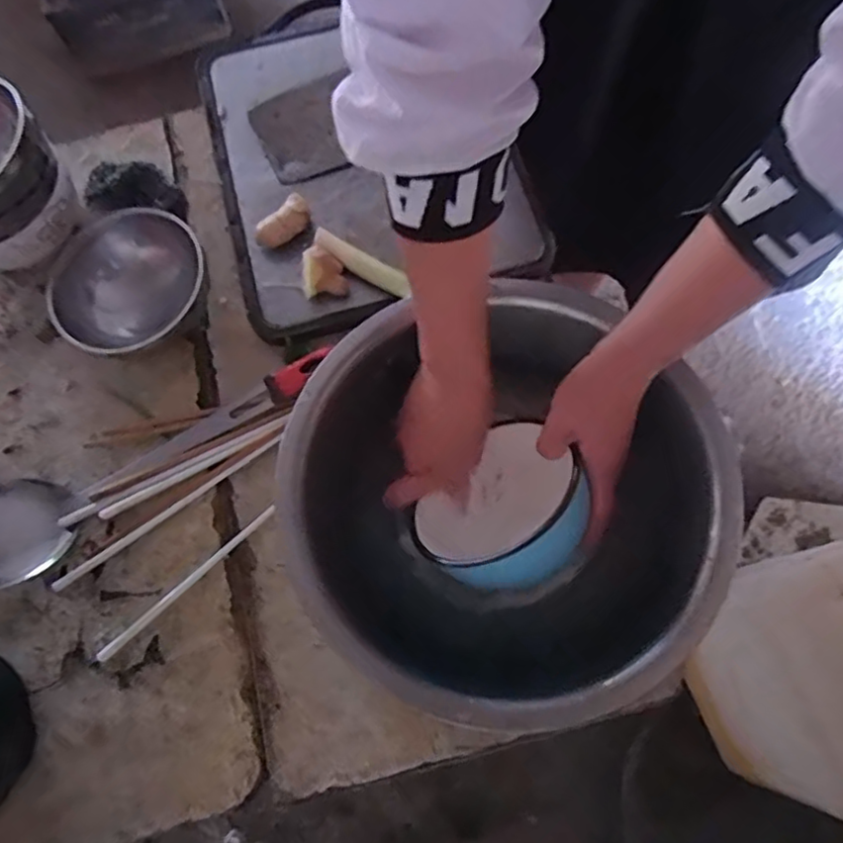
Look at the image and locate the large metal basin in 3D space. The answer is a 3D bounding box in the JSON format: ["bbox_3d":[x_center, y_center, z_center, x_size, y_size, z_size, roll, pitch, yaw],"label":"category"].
[{"bbox_3d":[0.047,0.064,0.498,0.283,0.091,0.318,-41,75,-11],"label":"large metal basin"}]

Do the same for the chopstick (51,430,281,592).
[{"bbox_3d":[-0.219,0.078,0.565,0.224,0.007,0.010,-34,74,-9],"label":"chopstick"}]

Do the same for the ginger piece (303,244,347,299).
[{"bbox_3d":[-0.093,-0.140,0.604,0.039,0.026,0.039,-10,71,-2],"label":"ginger piece"}]

